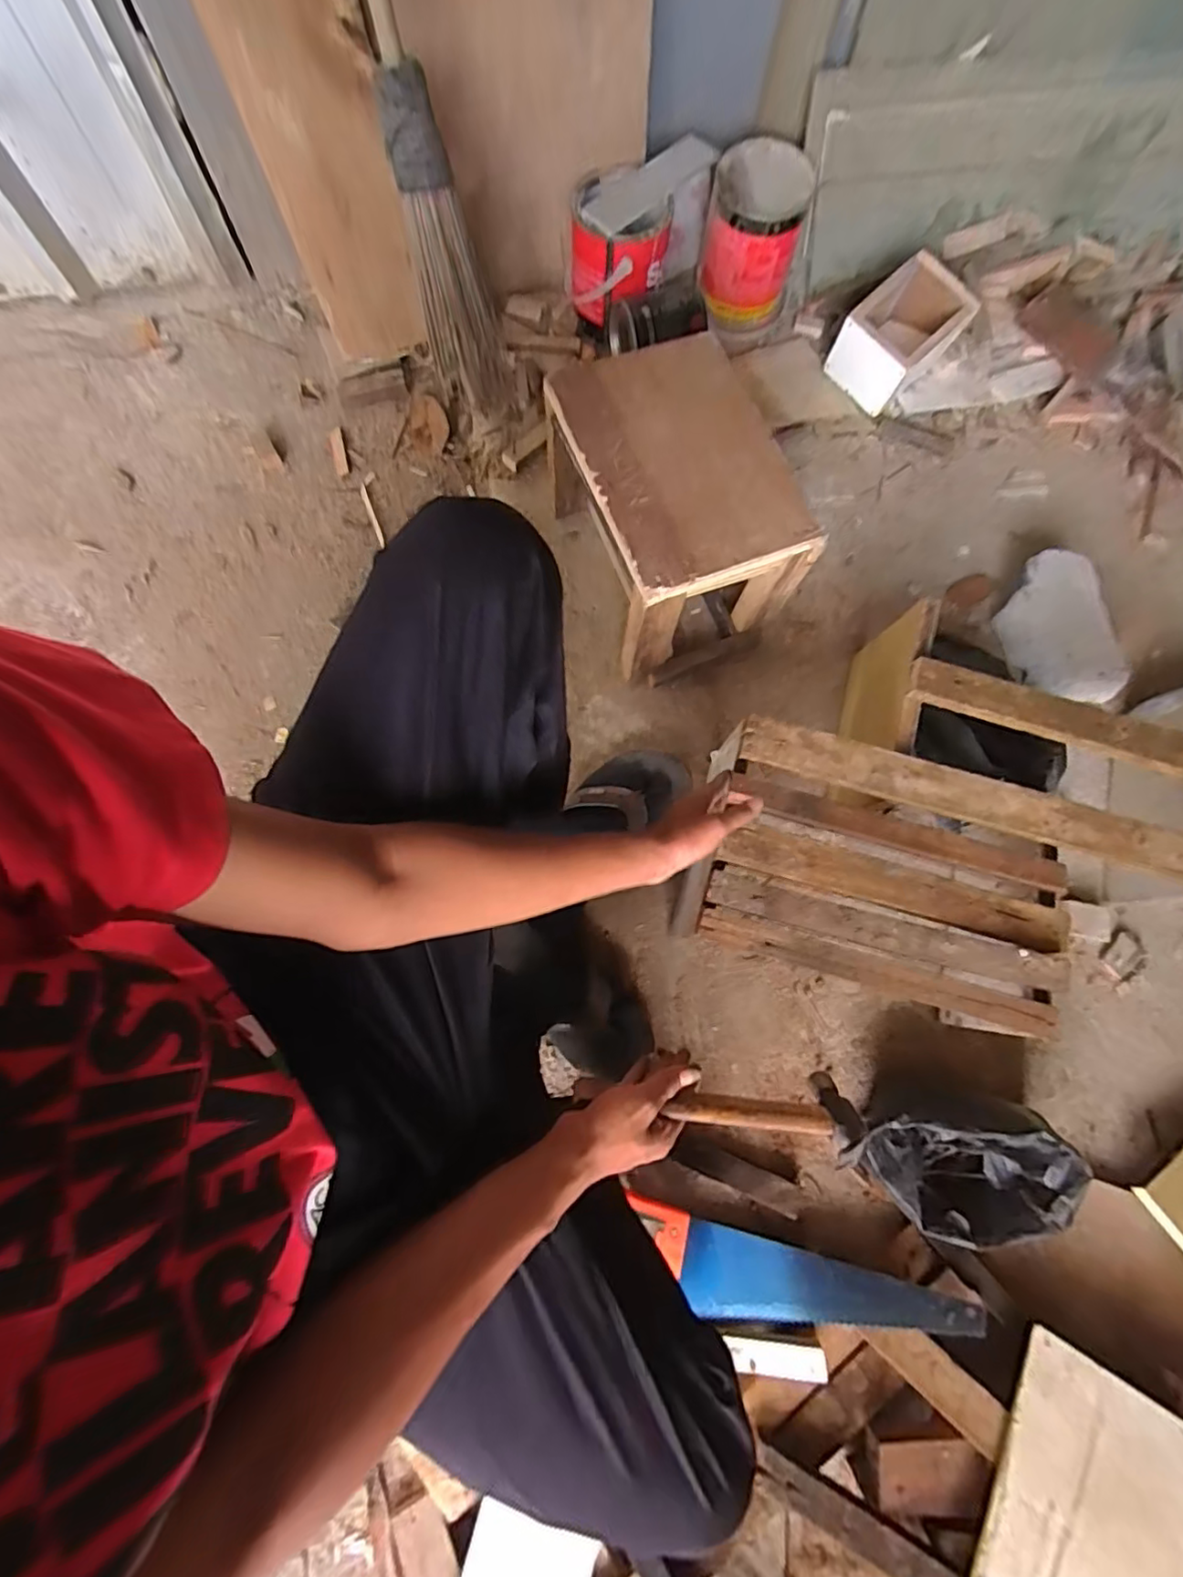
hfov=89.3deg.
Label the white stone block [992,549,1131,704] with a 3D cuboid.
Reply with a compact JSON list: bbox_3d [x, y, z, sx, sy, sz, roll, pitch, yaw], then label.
[{"bbox_3d":[0.641,-0.224,0.832,0.100,0.097,0.200,-11,74,-4],"label":"white stone block"}]

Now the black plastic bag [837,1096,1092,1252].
[{"bbox_3d":[0.407,0.413,0.638,0.215,0.091,0.137,1,74,-1],"label":"black plastic bag"}]

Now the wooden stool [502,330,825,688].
[{"bbox_3d":[0.093,-0.346,0.784,0.233,0.224,0.330,-23,76,-8],"label":"wooden stool"}]

